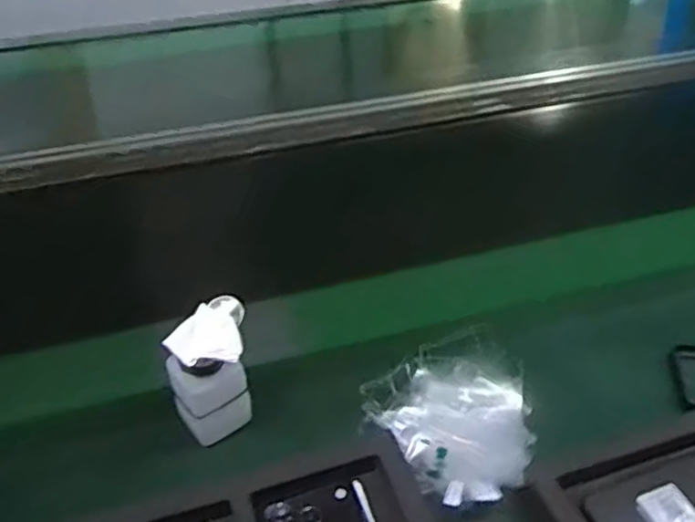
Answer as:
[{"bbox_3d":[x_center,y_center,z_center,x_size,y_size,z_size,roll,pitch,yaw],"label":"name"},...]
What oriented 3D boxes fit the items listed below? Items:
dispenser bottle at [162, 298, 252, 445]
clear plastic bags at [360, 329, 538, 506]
[{"bbox_3d":[-0.118,0.096,0.596,0.067,0.134,0.058,-17,42,-31],"label":"dispenser bottle"},{"bbox_3d":[0.100,0.132,0.614,0.132,0.029,0.155,-20,43,-22],"label":"clear plastic bags"}]

